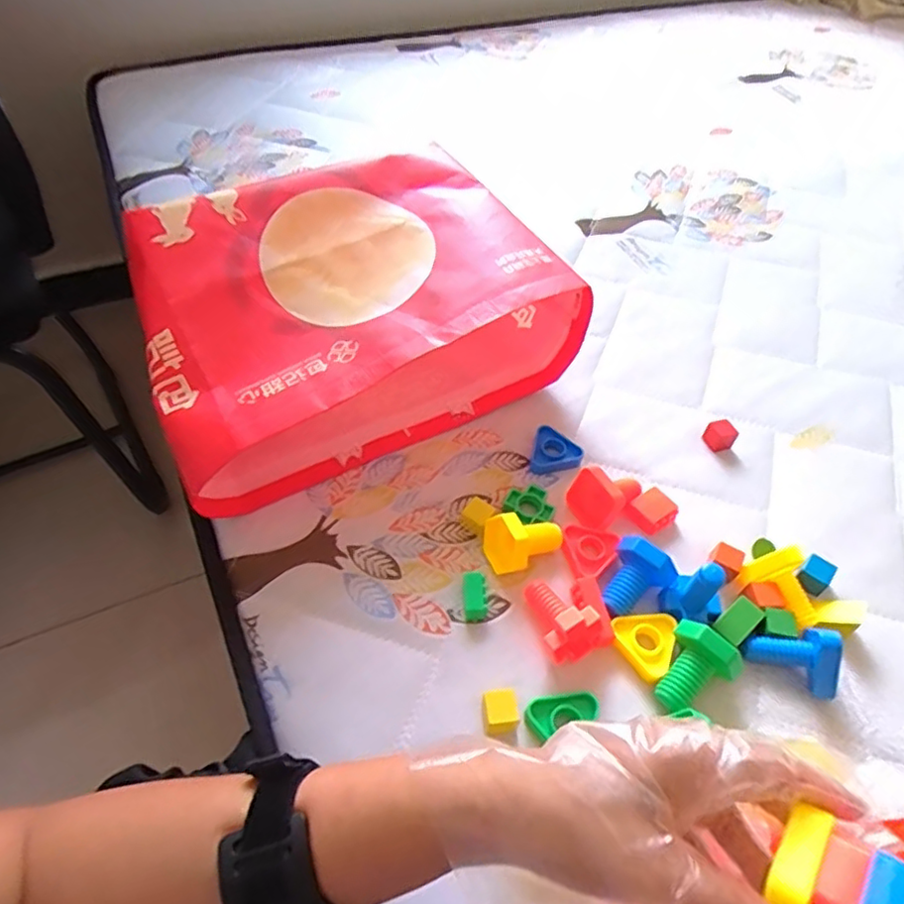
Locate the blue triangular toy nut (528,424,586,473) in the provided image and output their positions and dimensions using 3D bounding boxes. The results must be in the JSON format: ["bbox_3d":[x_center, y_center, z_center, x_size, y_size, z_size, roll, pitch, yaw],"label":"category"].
[{"bbox_3d":[0.095,0.001,0.544,0.044,0.014,0.041,14,53,8],"label":"blue triangular toy nut"}]

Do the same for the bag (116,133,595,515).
[{"bbox_3d":[-0.088,-0.124,0.552,0.360,0.144,0.218,-25,57,-20],"label":"bag"}]

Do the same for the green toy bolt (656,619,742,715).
[{"bbox_3d":[0.160,0.142,0.409,0.045,0.035,0.044,-34,61,-25],"label":"green toy bolt"}]

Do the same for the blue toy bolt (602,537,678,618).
[{"bbox_3d":[0.134,0.093,0.451,0.043,0.033,0.052,32,58,21],"label":"blue toy bolt"}]

